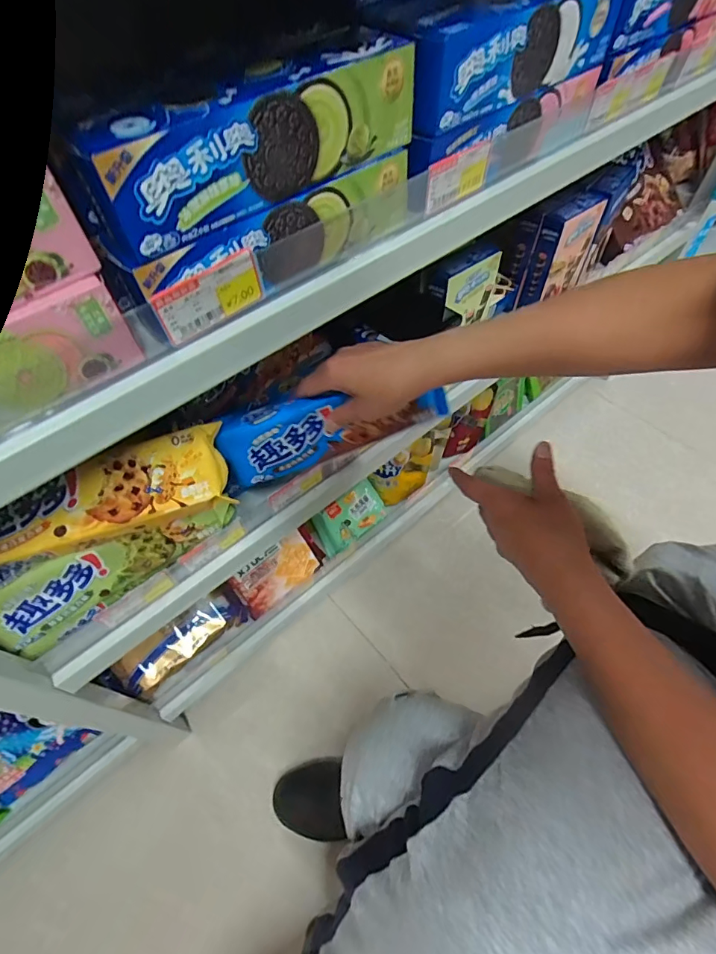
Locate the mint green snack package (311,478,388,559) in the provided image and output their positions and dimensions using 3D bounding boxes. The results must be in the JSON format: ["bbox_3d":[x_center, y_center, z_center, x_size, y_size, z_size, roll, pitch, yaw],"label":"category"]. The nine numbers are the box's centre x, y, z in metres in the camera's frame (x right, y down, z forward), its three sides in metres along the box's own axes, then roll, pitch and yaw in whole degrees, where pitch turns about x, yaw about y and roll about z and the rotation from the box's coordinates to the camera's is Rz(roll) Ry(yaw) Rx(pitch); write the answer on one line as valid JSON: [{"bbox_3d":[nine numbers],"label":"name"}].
[{"bbox_3d":[-0.013,0.062,0.776,0.129,0.081,0.036,-37,22,-17],"label":"mint green snack package"}]

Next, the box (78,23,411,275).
[{"bbox_3d":[-0.057,-0.204,0.277,0.213,0.056,0.046,-39,64,-22],"label":"box"}]

